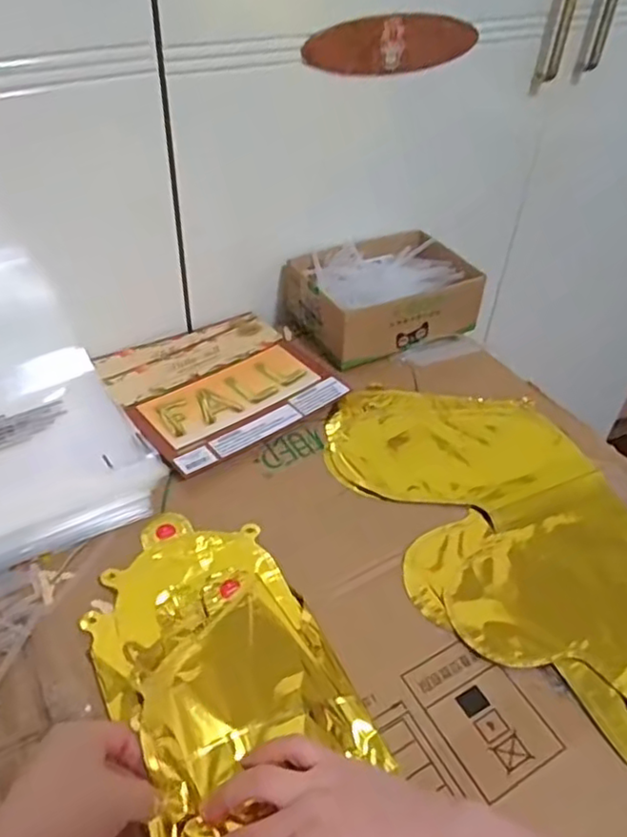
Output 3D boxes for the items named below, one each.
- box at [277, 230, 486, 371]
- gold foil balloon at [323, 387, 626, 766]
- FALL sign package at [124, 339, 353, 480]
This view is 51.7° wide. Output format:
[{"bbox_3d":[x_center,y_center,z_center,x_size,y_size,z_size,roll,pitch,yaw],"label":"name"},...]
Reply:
[{"bbox_3d":[0.074,-0.140,0.713,0.184,0.066,0.137,-17,47,-22],"label":"box"},{"bbox_3d":[0.185,0.104,0.495,0.203,0.034,0.448,-20,49,-24],"label":"gold foil balloon"},{"bbox_3d":[-0.067,-0.019,0.620,0.194,0.012,0.105,-28,52,-30],"label":"FALL sign package"}]

